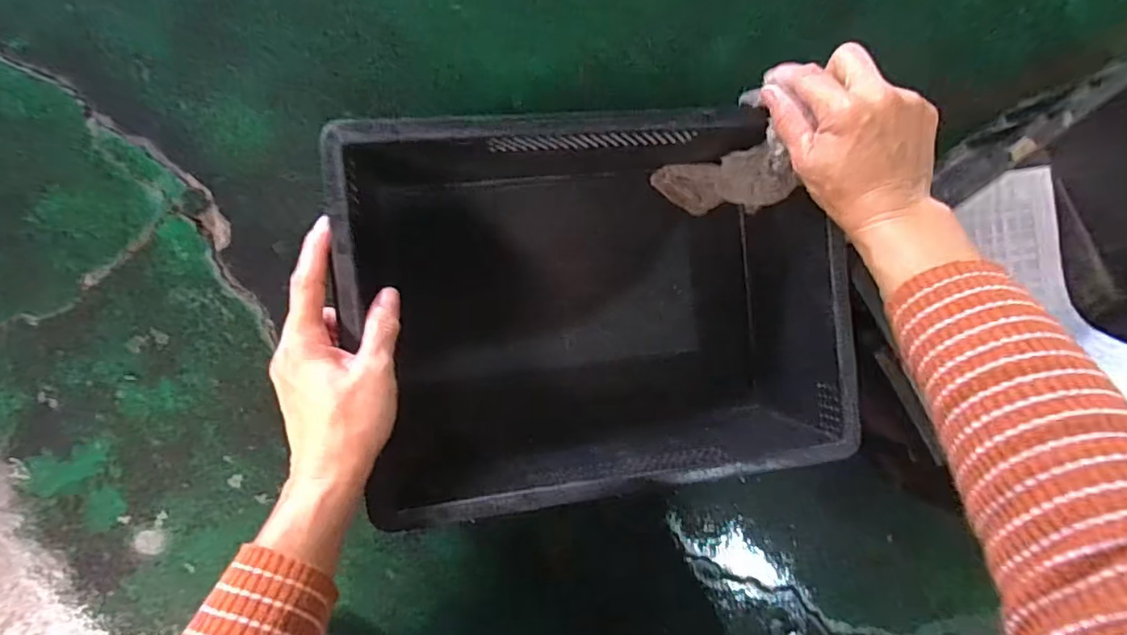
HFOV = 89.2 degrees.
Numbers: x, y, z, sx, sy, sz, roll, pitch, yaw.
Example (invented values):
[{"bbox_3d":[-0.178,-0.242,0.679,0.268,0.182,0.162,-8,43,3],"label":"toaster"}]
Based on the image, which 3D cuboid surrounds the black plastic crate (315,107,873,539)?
[{"bbox_3d":[0.034,-0.011,0.425,0.339,0.117,0.244,-6,91,-9],"label":"black plastic crate"}]

